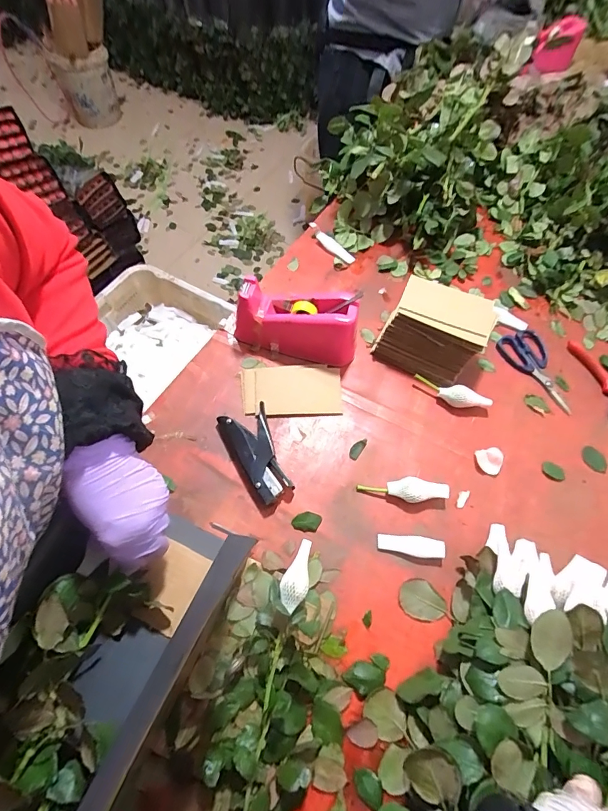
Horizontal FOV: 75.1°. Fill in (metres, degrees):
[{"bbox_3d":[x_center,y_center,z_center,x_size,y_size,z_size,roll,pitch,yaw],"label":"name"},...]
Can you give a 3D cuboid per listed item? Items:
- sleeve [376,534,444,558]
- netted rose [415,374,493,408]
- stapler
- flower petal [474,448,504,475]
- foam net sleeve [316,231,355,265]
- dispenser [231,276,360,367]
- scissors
[{"bbox_3d":[0.144,0.188,0.534,0.086,0.015,0.026,8,62,2],"label":"sleeve"},{"bbox_3d":[0.239,-0.018,0.641,0.121,0.033,0.030,20,67,10],"label":"netted rose"},{"bbox_3d":[-0.072,0.074,0.580,0.072,0.026,0.143,-18,64,-11],"label":"stapler"},{"bbox_3d":[0.283,0.085,0.600,0.038,0.013,0.038,-3,63,-4],"label":"flower petal"},{"bbox_3d":[0.065,-0.320,0.805,0.021,0.018,0.101,-37,70,-19],"label":"foam net sleeve"},{"bbox_3d":[-0.016,-0.135,0.653,0.198,0.107,0.081,11,66,6],"label":"dispenser"},{"bbox_3d":[0.415,-0.066,0.686,0.080,0.009,0.164,-27,67,-15],"label":"scissors"}]

